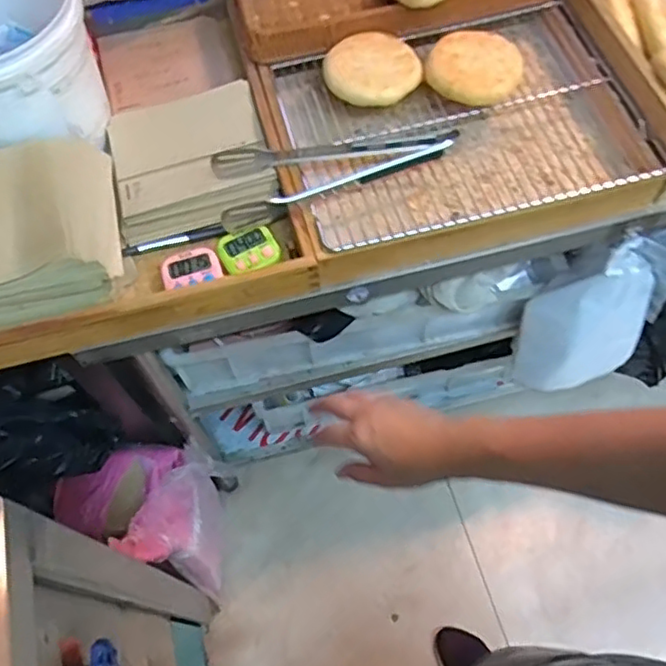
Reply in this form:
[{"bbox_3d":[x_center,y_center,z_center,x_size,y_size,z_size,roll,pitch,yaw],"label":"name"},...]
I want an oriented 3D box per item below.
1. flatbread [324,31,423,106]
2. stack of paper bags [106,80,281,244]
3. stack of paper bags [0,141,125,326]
[{"bbox_3d":[0.052,-0.329,0.789,0.108,0.021,0.118,0,62,0],"label":"flatbread"},{"bbox_3d":[-0.173,-0.213,0.785,0.184,0.034,0.185,-15,63,-5],"label":"stack of paper bags"},{"bbox_3d":[-0.354,-0.101,0.685,0.242,0.067,0.191,-15,63,-5],"label":"stack of paper bags"}]

